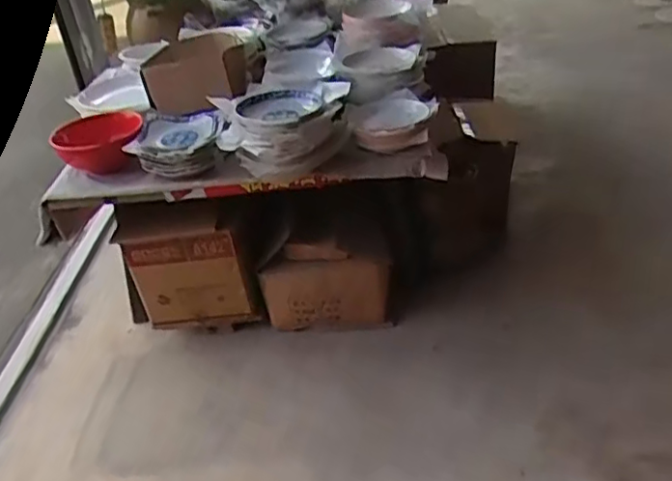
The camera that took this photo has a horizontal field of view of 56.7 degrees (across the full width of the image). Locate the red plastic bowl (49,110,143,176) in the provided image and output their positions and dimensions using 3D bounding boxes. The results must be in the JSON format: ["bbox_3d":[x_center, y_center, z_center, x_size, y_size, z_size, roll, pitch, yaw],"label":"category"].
[{"bbox_3d":[-0.553,-0.222,1.467,0.203,0.103,0.203,-18,37,-16],"label":"red plastic bowl"}]

